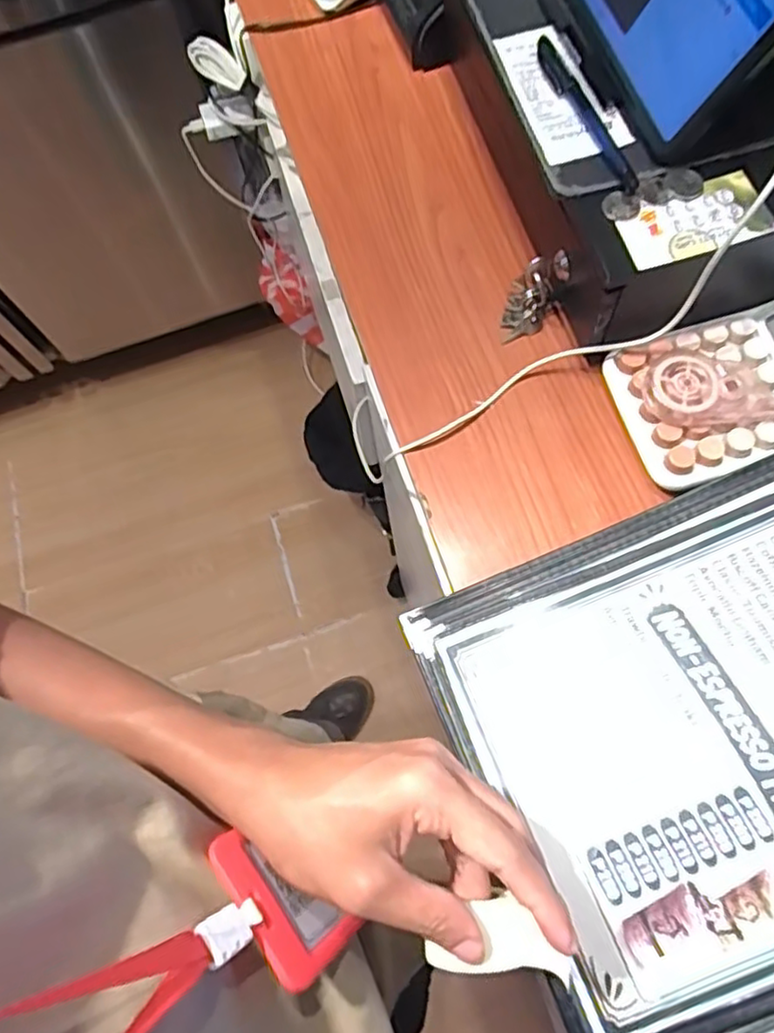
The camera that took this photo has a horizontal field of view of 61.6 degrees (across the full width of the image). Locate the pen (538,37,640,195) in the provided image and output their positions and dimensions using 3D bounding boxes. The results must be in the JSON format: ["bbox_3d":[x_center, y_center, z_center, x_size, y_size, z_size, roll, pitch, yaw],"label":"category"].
[{"bbox_3d":[0.128,-0.260,0.417,0.013,0.007,0.140,-20,69,-2],"label":"pen"}]

